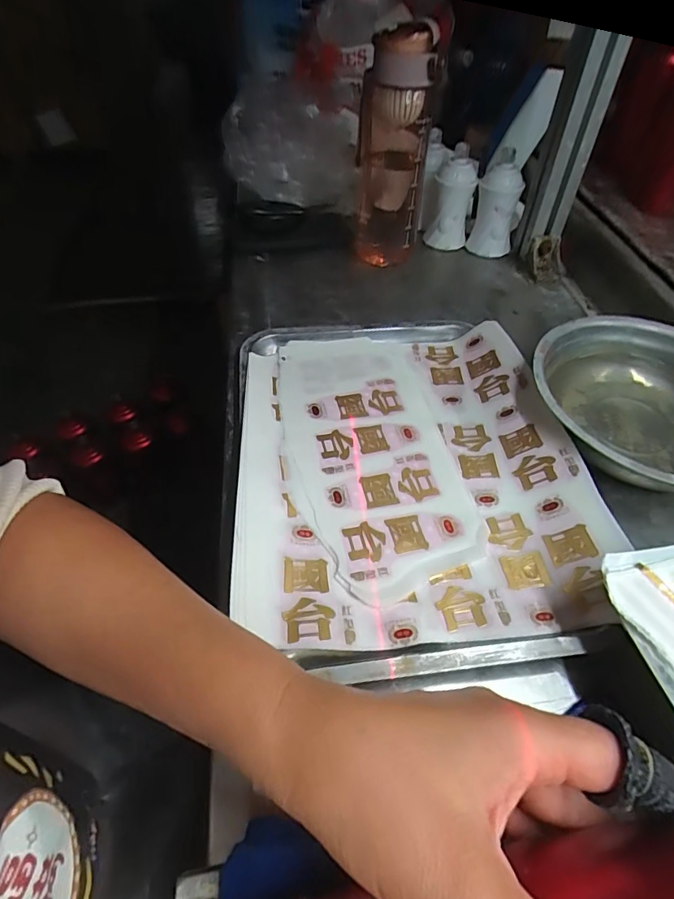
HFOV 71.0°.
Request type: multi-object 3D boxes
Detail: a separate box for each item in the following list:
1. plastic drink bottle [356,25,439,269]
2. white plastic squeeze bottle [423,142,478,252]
[{"bbox_3d":[0.061,-0.333,0.547,0.083,0.229,0.069,8,50,3],"label":"plastic drink bottle"},{"bbox_3d":[0.151,-0.323,0.621,0.055,0.108,0.046,19,51,13],"label":"white plastic squeeze bottle"}]

